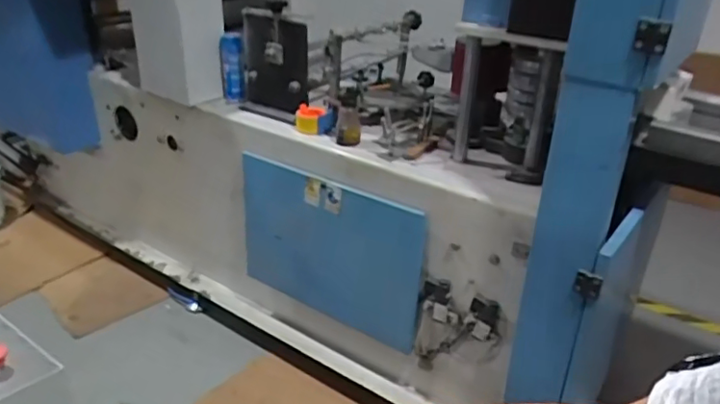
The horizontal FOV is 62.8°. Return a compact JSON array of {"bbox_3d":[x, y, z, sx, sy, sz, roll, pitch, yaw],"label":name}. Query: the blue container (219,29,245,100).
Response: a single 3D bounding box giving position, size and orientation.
[{"bbox_3d":[-0.373,-0.391,1.731,0.070,0.181,0.047,-9,30,-18],"label":"blue container"}]

